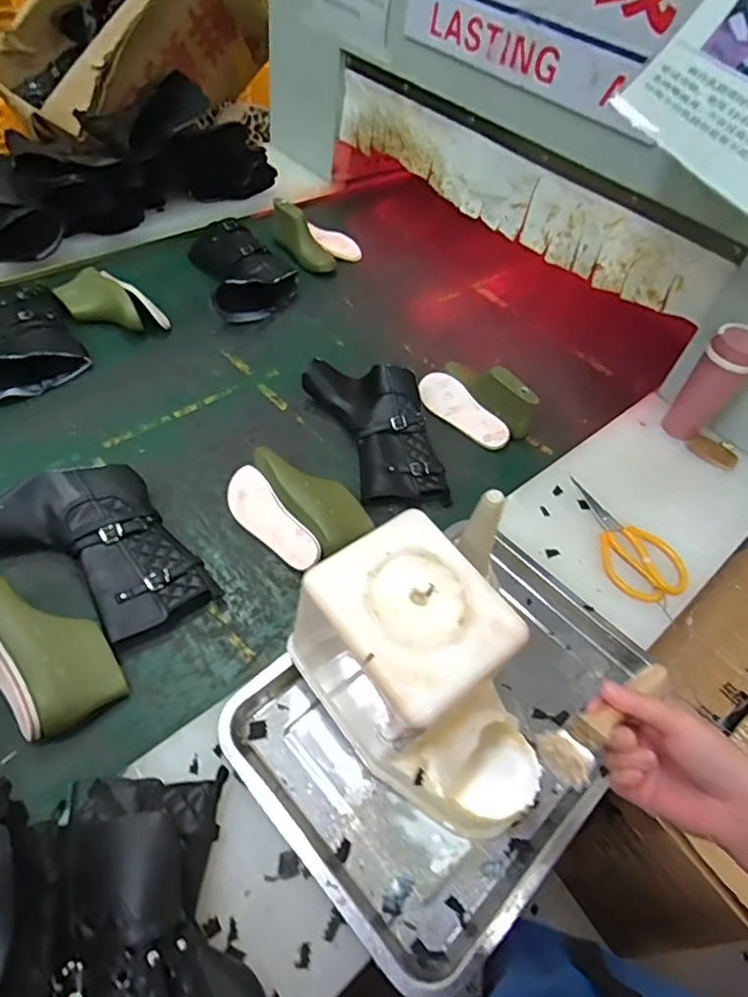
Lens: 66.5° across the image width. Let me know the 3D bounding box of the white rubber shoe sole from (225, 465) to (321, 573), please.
[{"bbox_3d":[-0.135,0.025,0.728,0.062,0.017,0.170,-45,67,7],"label":"white rubber shoe sole"}]

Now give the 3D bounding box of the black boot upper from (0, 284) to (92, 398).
[{"bbox_3d":[-0.561,-0.250,0.873,0.188,0.066,0.222,-23,57,-23],"label":"black boot upper"}]

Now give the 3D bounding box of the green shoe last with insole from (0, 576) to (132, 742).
[{"bbox_3d":[-0.340,0.155,0.587,0.101,0.061,0.171,-33,61,-28],"label":"green shoe last with insole"}]

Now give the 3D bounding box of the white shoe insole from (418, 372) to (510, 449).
[{"bbox_3d":[0.138,-0.138,0.902,0.063,0.010,0.174,-42,69,1],"label":"white shoe insole"}]

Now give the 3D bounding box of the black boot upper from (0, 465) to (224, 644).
[{"bbox_3d":[-0.323,0.067,0.654,0.188,0.066,0.224,-33,61,-28],"label":"black boot upper"}]

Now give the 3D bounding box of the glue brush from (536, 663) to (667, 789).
[{"bbox_3d":[0.161,0.144,0.388,0.138,0.015,0.032,-20,55,-37],"label":"glue brush"}]

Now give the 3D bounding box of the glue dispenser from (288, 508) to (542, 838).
[{"bbox_3d":[0.048,0.161,0.496,0.135,0.180,0.231,-30,60,-26],"label":"glue dispenser"}]

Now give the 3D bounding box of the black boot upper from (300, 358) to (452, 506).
[{"bbox_3d":[0.013,-0.103,0.828,0.148,0.064,0.265,-18,55,-19],"label":"black boot upper"}]

